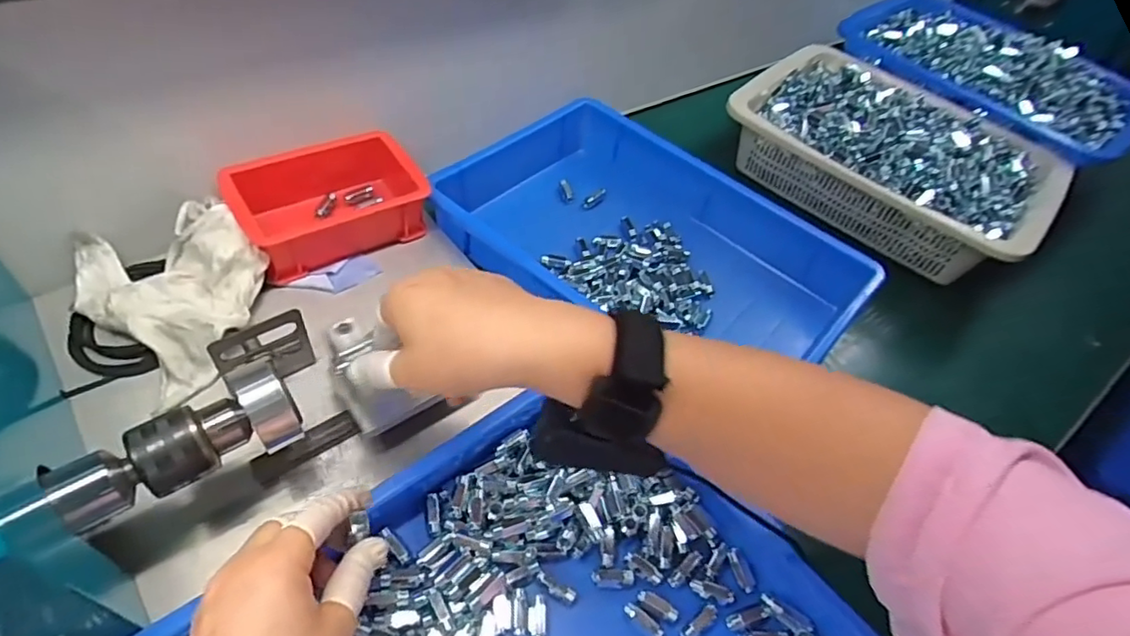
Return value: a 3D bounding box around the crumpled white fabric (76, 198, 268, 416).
[{"bbox_3d":[-0.291,-0.027,0.451,0.120,0.043,0.158,-32,62,-30],"label":"crumpled white fabric"}]

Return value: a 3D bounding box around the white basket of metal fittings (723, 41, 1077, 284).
[{"bbox_3d":[0.369,-0.184,0.690,0.329,0.087,0.241,39,55,21],"label":"white basket of metal fittings"}]

